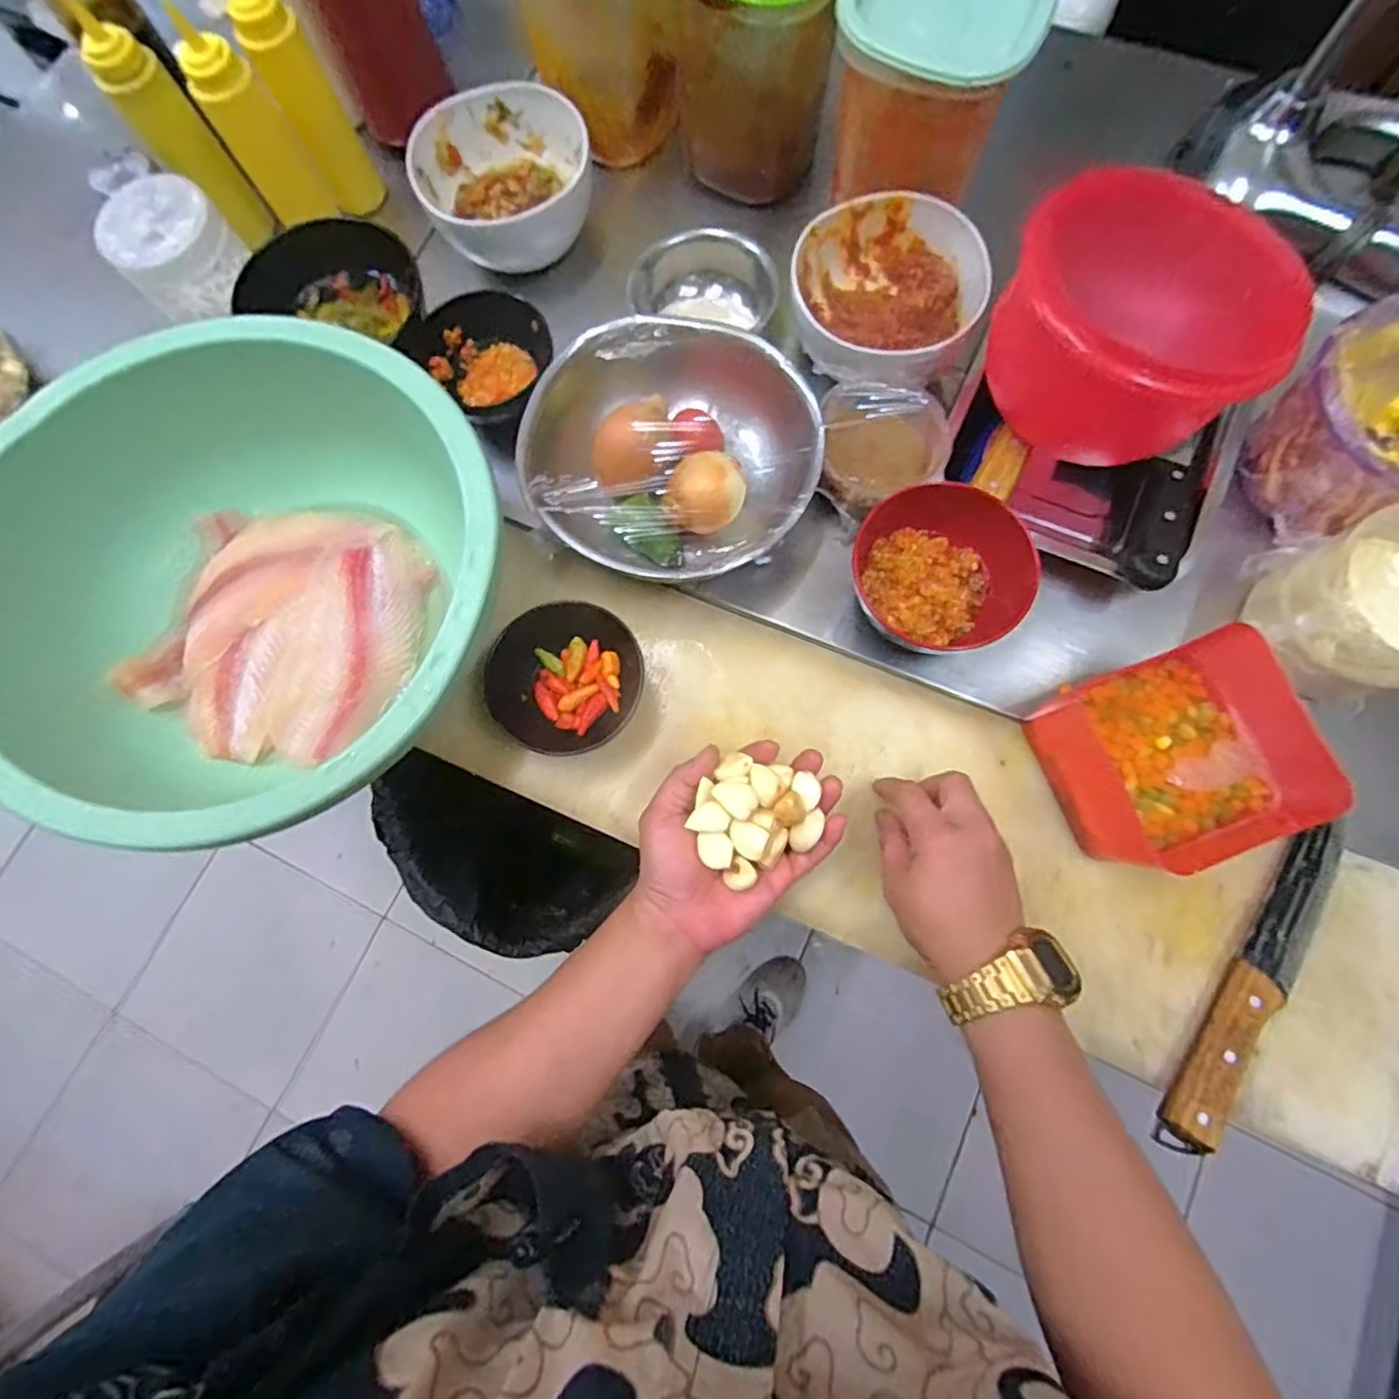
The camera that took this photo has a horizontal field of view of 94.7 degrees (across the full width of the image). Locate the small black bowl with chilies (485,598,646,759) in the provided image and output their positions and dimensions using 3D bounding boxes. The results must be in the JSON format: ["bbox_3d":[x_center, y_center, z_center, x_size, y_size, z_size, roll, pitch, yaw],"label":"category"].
[{"bbox_3d":[-0.100,-0.015,0.484,0.114,0.046,0.102,-24,76,-4],"label":"small black bowl with chilies"}]

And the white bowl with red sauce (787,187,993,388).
[{"bbox_3d":[0.147,-0.325,0.523,0.140,0.066,0.136,0,76,2],"label":"white bowl with red sauce"}]

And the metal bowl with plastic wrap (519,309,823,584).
[{"bbox_3d":[-0.017,-0.193,0.513,0.210,0.082,0.197,0,76,2],"label":"metal bowl with plastic wrap"}]

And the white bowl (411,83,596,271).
[{"bbox_3d":[-0.172,-0.469,0.581,0.144,0.077,0.144,0,76,2],"label":"white bowl"}]

